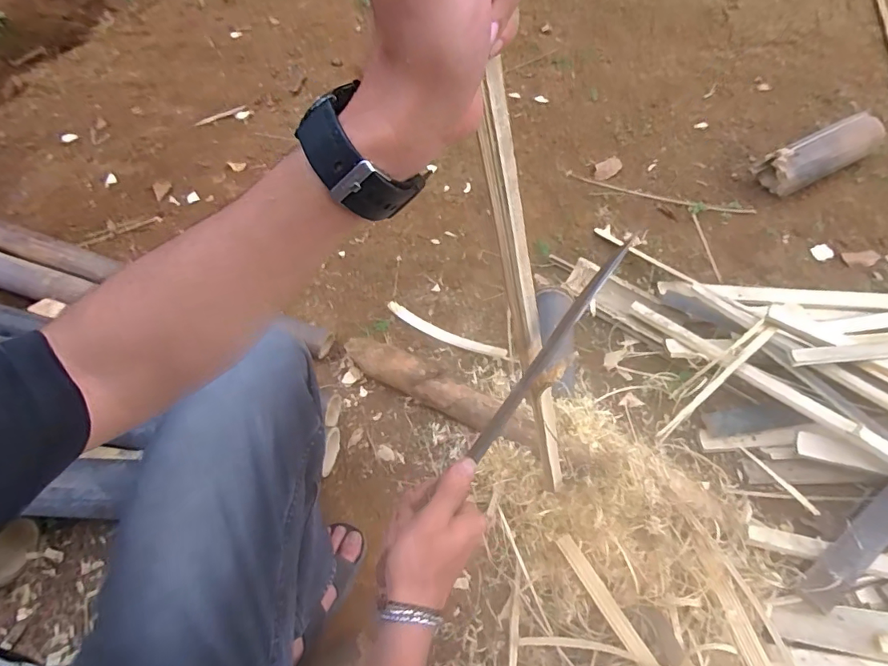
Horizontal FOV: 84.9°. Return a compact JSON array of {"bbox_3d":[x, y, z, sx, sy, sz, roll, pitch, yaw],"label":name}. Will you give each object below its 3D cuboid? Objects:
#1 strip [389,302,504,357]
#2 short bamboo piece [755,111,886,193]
[{"bbox_3d":[0.000,-0.002,0.978,0.268,0.038,0.030,26,62,18],"label":"strip"},{"bbox_3d":[0.949,-0.440,1.215,0.336,0.108,0.100,-22,62,-12],"label":"short bamboo piece"}]

